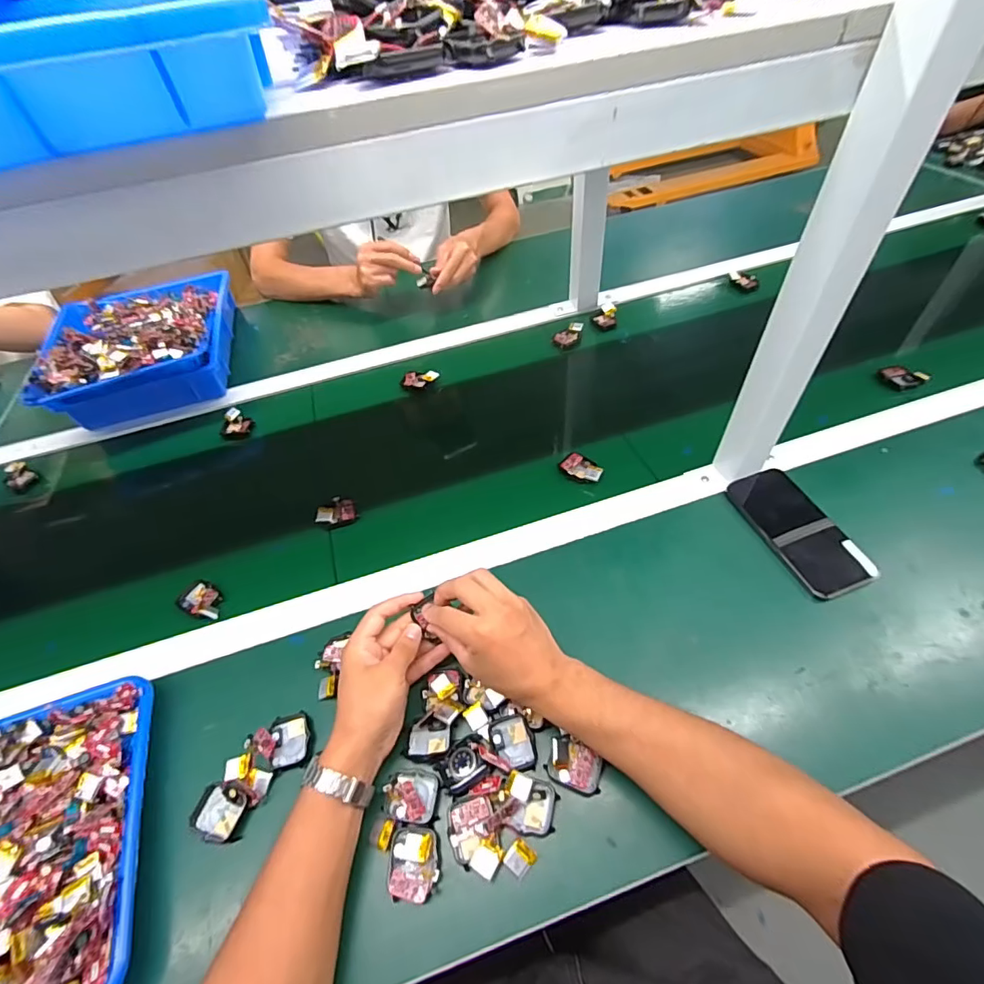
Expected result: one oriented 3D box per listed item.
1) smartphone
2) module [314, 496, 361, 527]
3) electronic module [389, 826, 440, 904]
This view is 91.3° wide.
[{"bbox_3d":[0.346,0.039,0.544,0.079,0.012,0.161,-17,52,-7],"label":"smartphone"},{"bbox_3d":[-0.199,0.027,0.617,0.050,0.022,0.031,-15,52,-6],"label":"module"},{"bbox_3d":[-0.062,0.294,0.382,0.037,0.013,0.047,-4,52,3],"label":"electronic module"}]

